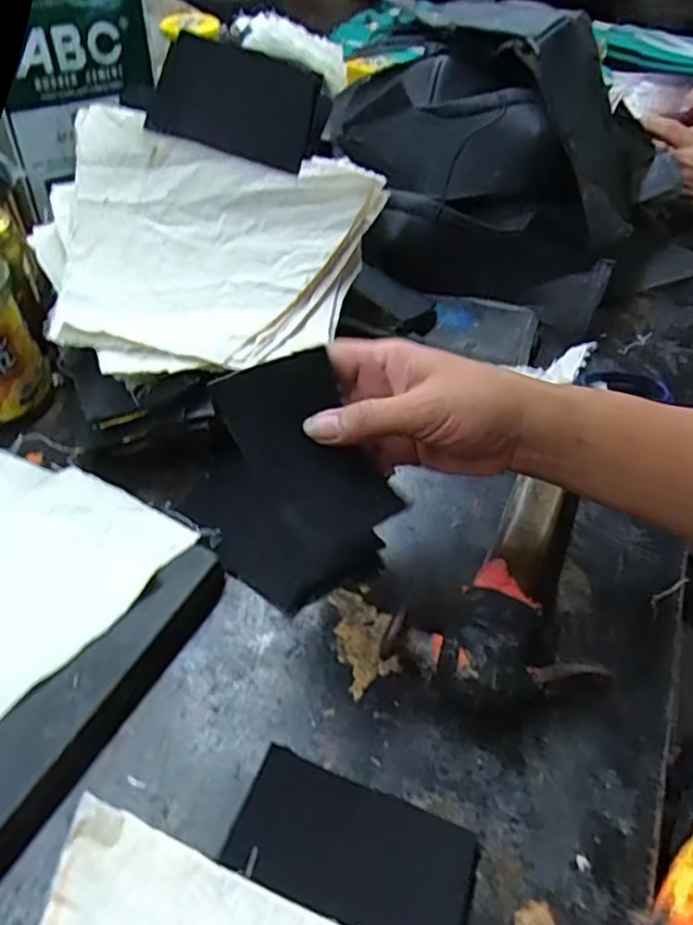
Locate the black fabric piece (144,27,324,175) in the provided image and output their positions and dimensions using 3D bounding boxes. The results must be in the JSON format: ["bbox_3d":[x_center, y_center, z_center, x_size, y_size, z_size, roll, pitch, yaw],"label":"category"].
[{"bbox_3d":[-0.075,-0.246,0.449,0.105,0.069,0.004,16,5,-1],"label":"black fabric piece"}]

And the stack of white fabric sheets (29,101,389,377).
[{"bbox_3d":[-0.104,-0.141,0.454,0.229,0.048,0.185,11,79,0],"label":"stack of white fabric sheets"}]

